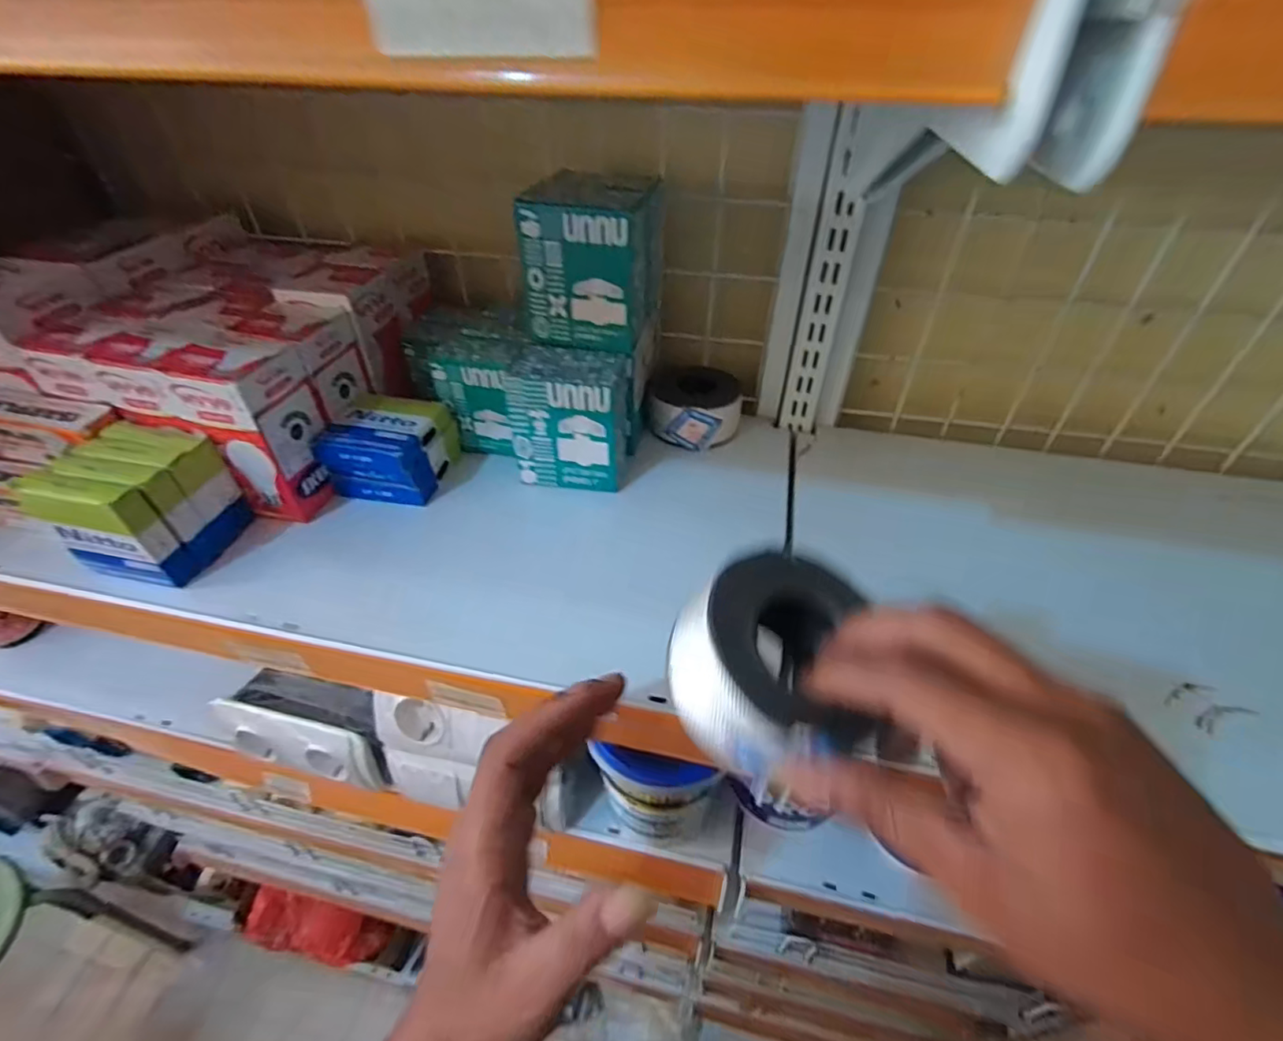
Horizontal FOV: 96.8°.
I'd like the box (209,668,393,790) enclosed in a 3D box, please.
[{"bbox_3d":[-0.288,0.186,0.511,0.154,0.064,0.065,12,44,12],"label":"box"}]

